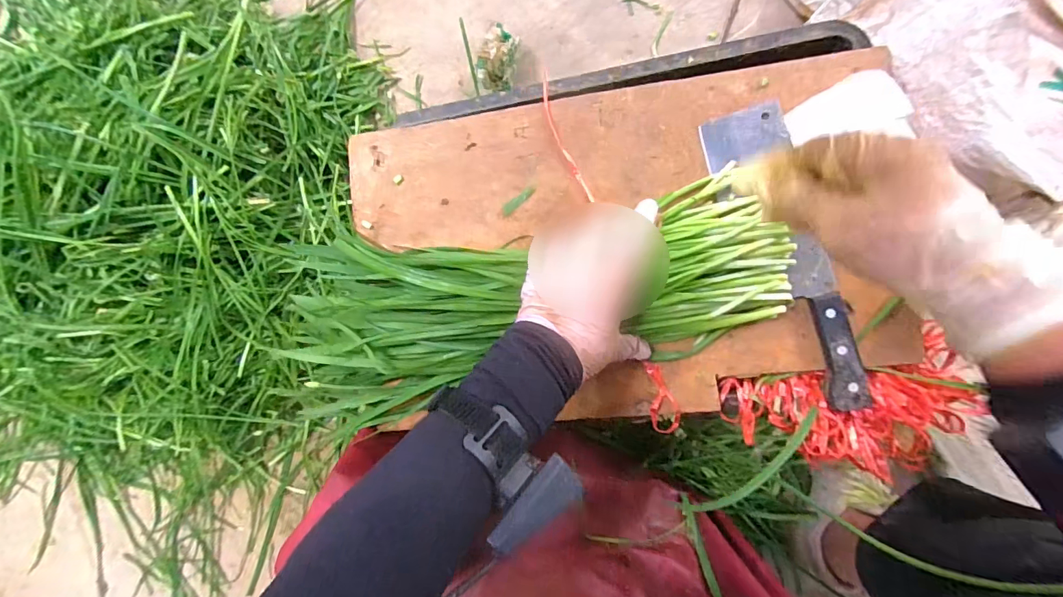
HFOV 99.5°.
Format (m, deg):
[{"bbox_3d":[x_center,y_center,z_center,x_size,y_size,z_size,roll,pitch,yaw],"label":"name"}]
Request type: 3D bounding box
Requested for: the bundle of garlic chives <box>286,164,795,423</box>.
[{"bbox_3d":[-0.011,0.007,0.419,0.448,0.060,0.167,-9,89,10],"label":"bundle of garlic chives"}]

